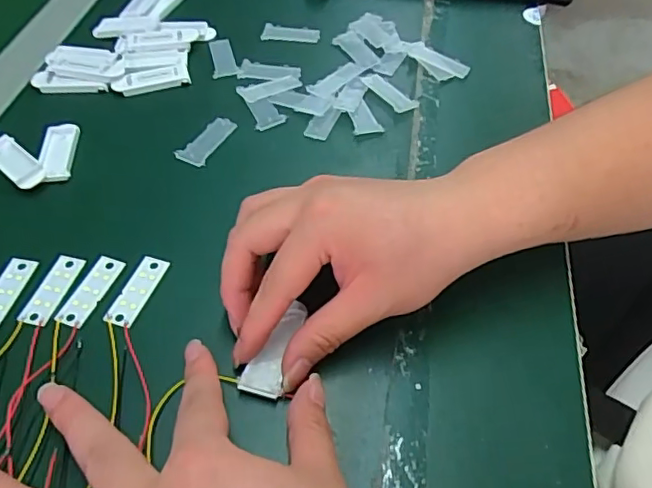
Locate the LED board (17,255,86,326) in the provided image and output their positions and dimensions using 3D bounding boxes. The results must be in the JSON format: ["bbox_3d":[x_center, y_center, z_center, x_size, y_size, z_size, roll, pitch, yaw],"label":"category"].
[{"bbox_3d":[-0.153,0.024,0.317,0.016,0.004,0.045,10,52,8],"label":"LED board"}]

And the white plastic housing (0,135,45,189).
[{"bbox_3d":[-0.207,-0.055,0.377,0.058,0.009,0.020,34,59,24],"label":"white plastic housing"}]

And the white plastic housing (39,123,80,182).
[{"bbox_3d":[-0.181,-0.063,0.383,0.021,0.010,0.055,-7,51,-5],"label":"white plastic housing"}]

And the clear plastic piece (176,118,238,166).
[{"bbox_3d":[-0.084,-0.073,0.401,0.019,0.007,0.048,23,55,18],"label":"clear plastic piece"}]

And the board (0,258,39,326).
[{"bbox_3d":[-0.179,0.026,0.316,0.018,0.004,0.045,8,52,7],"label":"board"}]

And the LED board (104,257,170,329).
[{"bbox_3d":[-0.106,0.025,0.318,0.017,0.004,0.045,15,53,12],"label":"LED board"}]

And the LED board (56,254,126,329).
[{"bbox_3d":[-0.132,0.025,0.317,0.016,0.004,0.045,16,53,13],"label":"LED board"}]

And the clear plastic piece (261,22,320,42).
[{"bbox_3d":[-0.029,-0.179,0.482,0.049,0.005,0.016,7,51,6],"label":"clear plastic piece"}]

